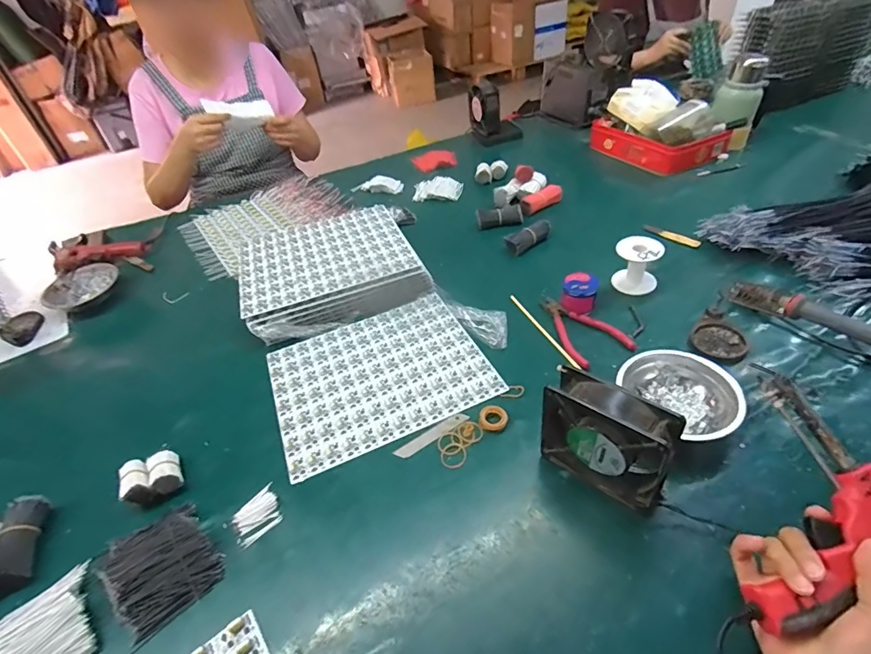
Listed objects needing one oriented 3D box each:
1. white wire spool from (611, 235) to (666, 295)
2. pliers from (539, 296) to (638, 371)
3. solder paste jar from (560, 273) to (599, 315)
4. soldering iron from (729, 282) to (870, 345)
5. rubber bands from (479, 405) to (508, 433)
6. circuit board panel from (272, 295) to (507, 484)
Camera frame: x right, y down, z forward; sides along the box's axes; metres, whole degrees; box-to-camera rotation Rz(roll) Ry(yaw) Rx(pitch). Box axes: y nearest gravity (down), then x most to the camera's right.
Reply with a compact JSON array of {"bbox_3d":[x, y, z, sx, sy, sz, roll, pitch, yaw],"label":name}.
[{"bbox_3d":[0.315,-0.098,0.689,0.066,0.068,0.054,14,48,22],"label":"white wire spool"},{"bbox_3d":[0.203,0.001,0.642,0.079,0.020,0.148,-28,47,-20],"label":"pliers"},{"bbox_3d":[0.219,-0.051,0.672,0.049,0.047,0.045,-4,43,4],"label":"solder paste jar"},{"bbox_3d":[0.418,-0.008,0.473,0.021,0.026,0.209,-21,30,-14],"label":"soldering iron"},{"bbox_3d":[0.071,0.114,0.550,0.036,0.009,0.034,-4,43,4],"label":"rubber bands"},{"bbox_3d":[-0.082,0.065,0.636,0.290,0.009,0.242,-22,45,-14],"label":"circuit board panel"}]

